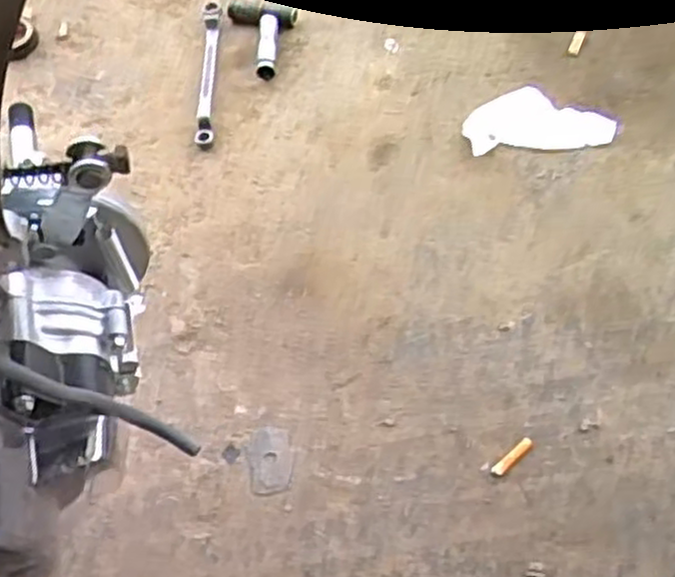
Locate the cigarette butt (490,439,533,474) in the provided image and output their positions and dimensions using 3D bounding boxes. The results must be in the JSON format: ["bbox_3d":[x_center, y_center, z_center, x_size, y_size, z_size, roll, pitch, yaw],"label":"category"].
[{"bbox_3d":[0.137,0.132,0.610,0.039,0.005,0.009,-35,64,-15],"label":"cigarette butt"}]

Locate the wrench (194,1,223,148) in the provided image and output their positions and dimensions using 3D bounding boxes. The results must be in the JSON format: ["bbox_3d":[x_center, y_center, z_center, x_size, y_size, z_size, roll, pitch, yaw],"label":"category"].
[{"bbox_3d":[-0.138,-0.234,0.835,0.021,0.012,0.199,-3,60,2],"label":"wrench"}]

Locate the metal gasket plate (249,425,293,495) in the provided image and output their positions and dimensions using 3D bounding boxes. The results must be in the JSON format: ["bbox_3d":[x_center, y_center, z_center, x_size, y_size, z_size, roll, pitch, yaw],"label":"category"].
[{"bbox_3d":[-0.054,0.136,0.625,0.034,0.004,0.053,-9,60,-1],"label":"metal gasket plate"}]

